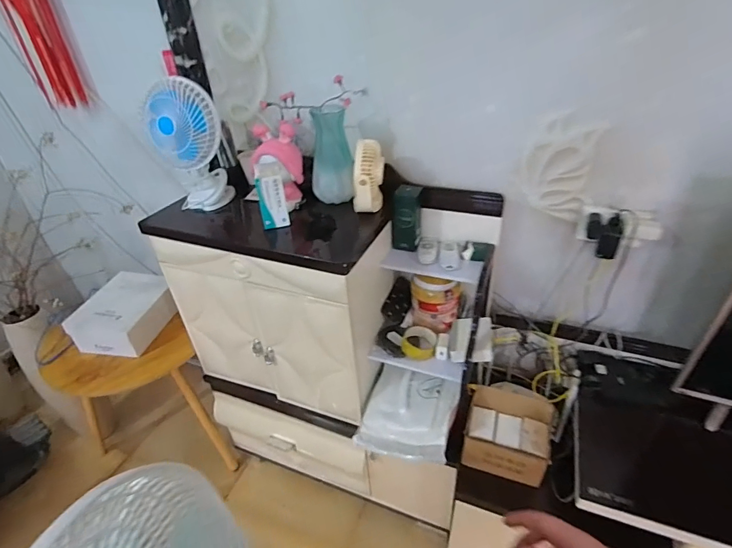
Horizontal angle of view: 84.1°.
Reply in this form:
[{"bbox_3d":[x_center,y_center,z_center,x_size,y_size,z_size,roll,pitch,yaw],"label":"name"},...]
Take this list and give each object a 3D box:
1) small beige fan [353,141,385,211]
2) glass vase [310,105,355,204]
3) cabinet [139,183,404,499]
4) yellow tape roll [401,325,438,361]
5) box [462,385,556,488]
[{"bbox_3d":[0.008,-0.243,1.012,0.067,0.156,0.104,2,35,8],"label":"small beige fan"},{"bbox_3d":[-0.091,-0.307,1.055,0.105,0.218,0.102,-6,35,-4],"label":"glass vase"},{"bbox_3d":[-0.239,0.236,1.328,0.588,0.958,0.324,10,37,19],"label":"cabinet"},{"bbox_3d":[0.147,0.188,1.114,0.090,0.044,0.089,-2,35,2],"label":"yellow tape roll"},{"bbox_3d":[0.364,0.415,1.048,0.201,0.160,0.151,6,36,14],"label":"box"}]

